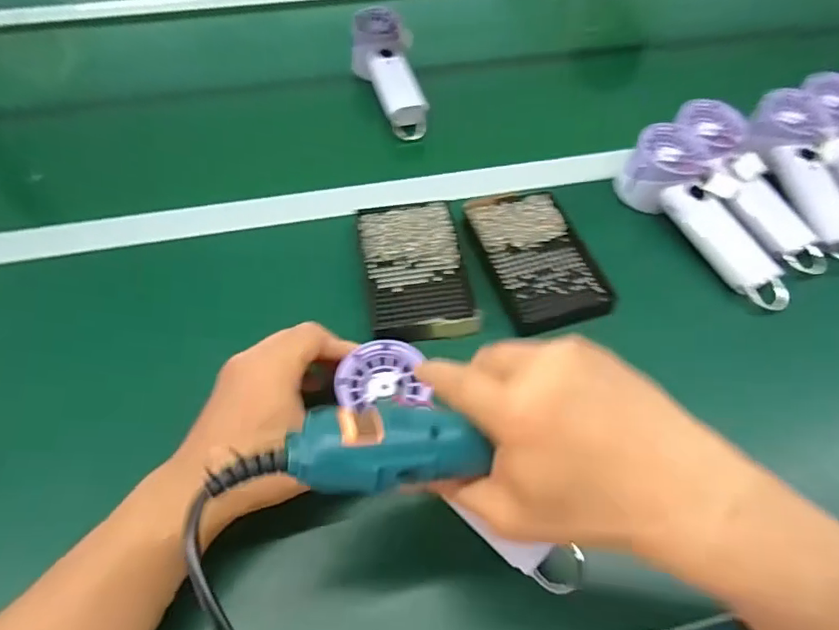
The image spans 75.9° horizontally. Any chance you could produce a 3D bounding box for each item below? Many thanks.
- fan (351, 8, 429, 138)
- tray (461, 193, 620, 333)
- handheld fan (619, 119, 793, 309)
[{"bbox_3d":[-0.034,-0.286,0.624,0.067,0.067,0.179,-12,57,-9],"label":"fan"},{"bbox_3d":[0.104,-0.054,0.484,0.089,0.019,0.146,-13,57,-10],"label":"tray"},{"bbox_3d":[0.267,-0.094,0.498,0.066,0.055,0.197,-22,59,-15],"label":"handheld fan"}]

